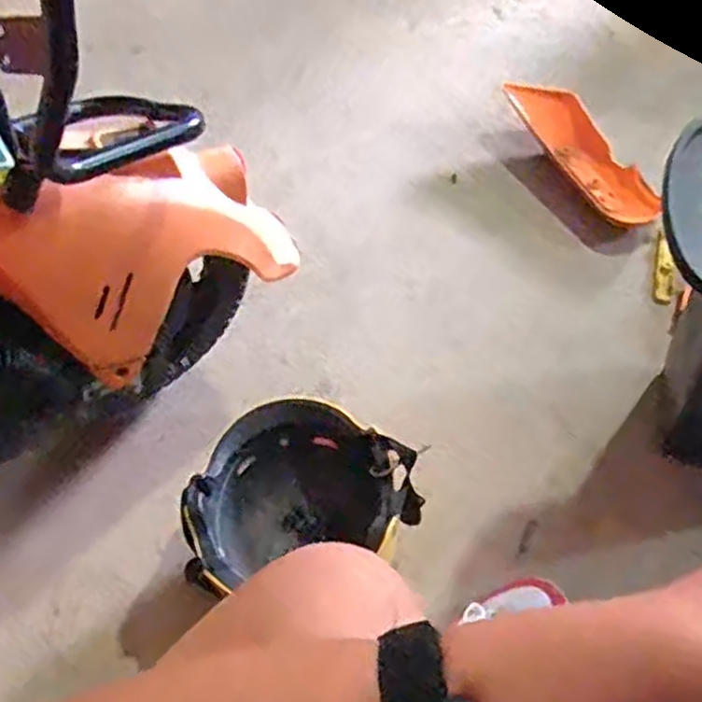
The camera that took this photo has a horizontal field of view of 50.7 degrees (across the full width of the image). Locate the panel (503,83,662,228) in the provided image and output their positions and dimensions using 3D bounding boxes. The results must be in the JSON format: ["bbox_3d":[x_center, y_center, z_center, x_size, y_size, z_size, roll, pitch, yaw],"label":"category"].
[{"bbox_3d":[0.363,-0.308,1.171,0.091,0.048,0.315,-22,58,-11],"label":"panel"}]

